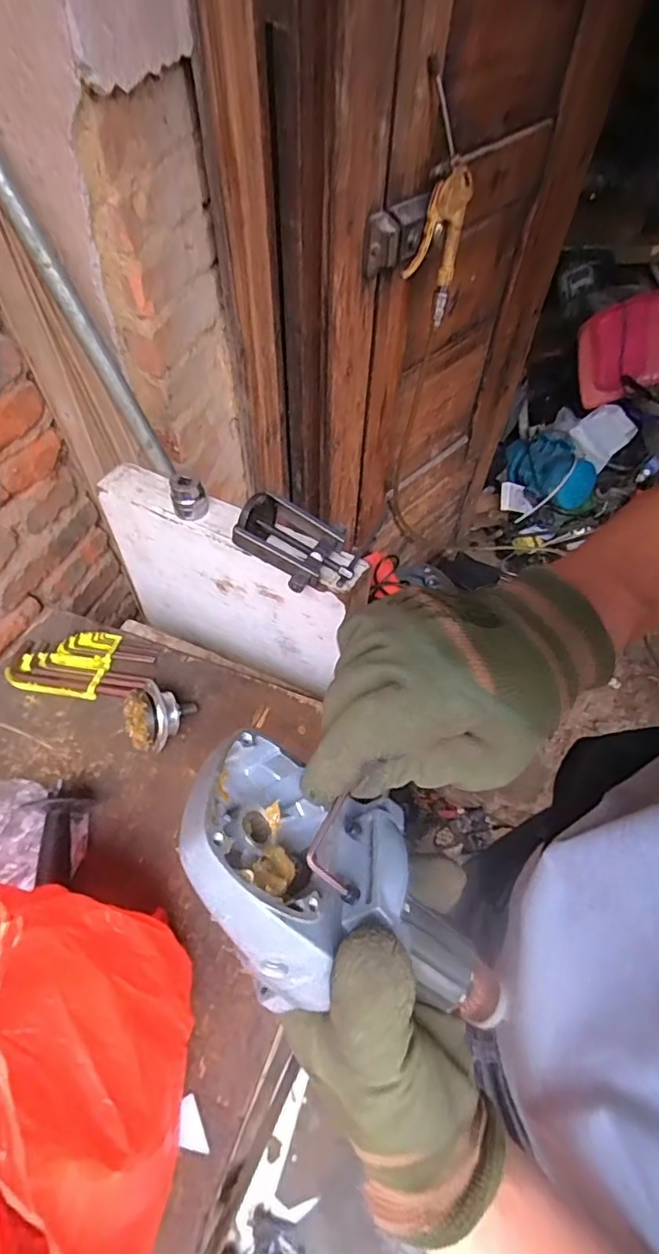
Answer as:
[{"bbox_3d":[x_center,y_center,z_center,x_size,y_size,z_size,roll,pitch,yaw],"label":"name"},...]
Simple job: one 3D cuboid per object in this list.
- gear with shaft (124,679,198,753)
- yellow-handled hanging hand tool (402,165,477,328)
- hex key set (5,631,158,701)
[{"bbox_3d":[-0.184,0.093,0.592,0.074,0.062,0.066,-22,59,-15],"label":"gear with shaft"},{"bbox_3d":[0.140,-0.496,0.725,0.072,0.167,0.042,-35,64,-22],"label":"yellow-handled hanging hand tool"},{"bbox_3d":[-0.302,0.044,0.663,0.171,0.011,0.088,9,56,5],"label":"hex key set"}]

